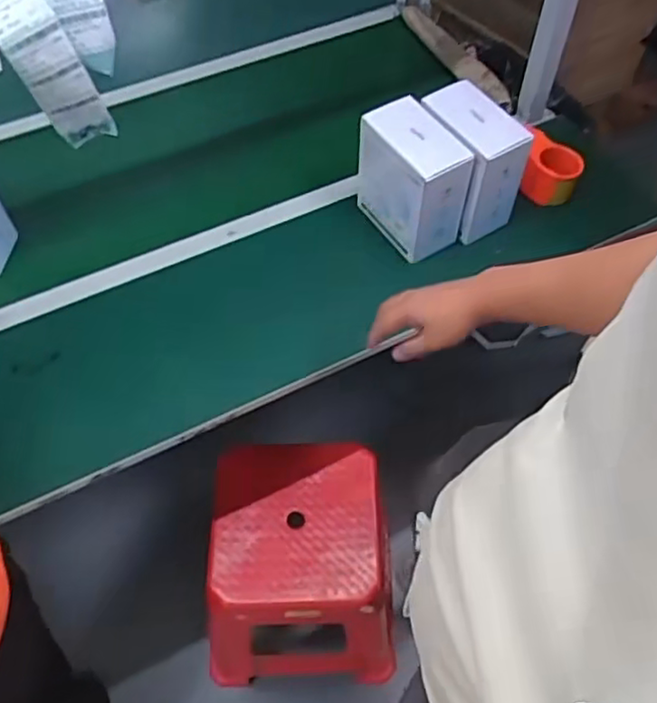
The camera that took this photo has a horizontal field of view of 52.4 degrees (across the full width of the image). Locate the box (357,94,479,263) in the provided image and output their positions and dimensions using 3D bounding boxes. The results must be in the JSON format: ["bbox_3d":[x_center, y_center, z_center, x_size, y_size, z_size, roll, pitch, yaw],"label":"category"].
[{"bbox_3d":[0.133,-0.276,1.083,0.096,0.197,0.177,-26,61,-16],"label":"box"}]

